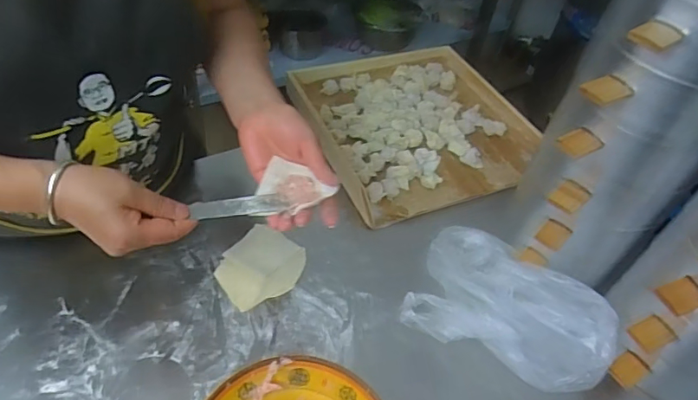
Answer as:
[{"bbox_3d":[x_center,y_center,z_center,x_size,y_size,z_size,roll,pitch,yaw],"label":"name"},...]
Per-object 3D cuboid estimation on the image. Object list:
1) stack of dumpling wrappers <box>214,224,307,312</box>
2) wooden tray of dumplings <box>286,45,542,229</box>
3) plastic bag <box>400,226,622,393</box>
[{"bbox_3d":[-0.117,0.088,0.671,0.093,0.035,0.120,29,53,21],"label":"stack of dumpling wrappers"},{"bbox_3d":[0.115,-0.145,0.904,0.380,0.047,0.385,-20,52,-20],"label":"wooden tray of dumplings"},{"bbox_3d":[0.213,0.121,0.637,0.249,0.080,0.172,24,49,15],"label":"plastic bag"}]

